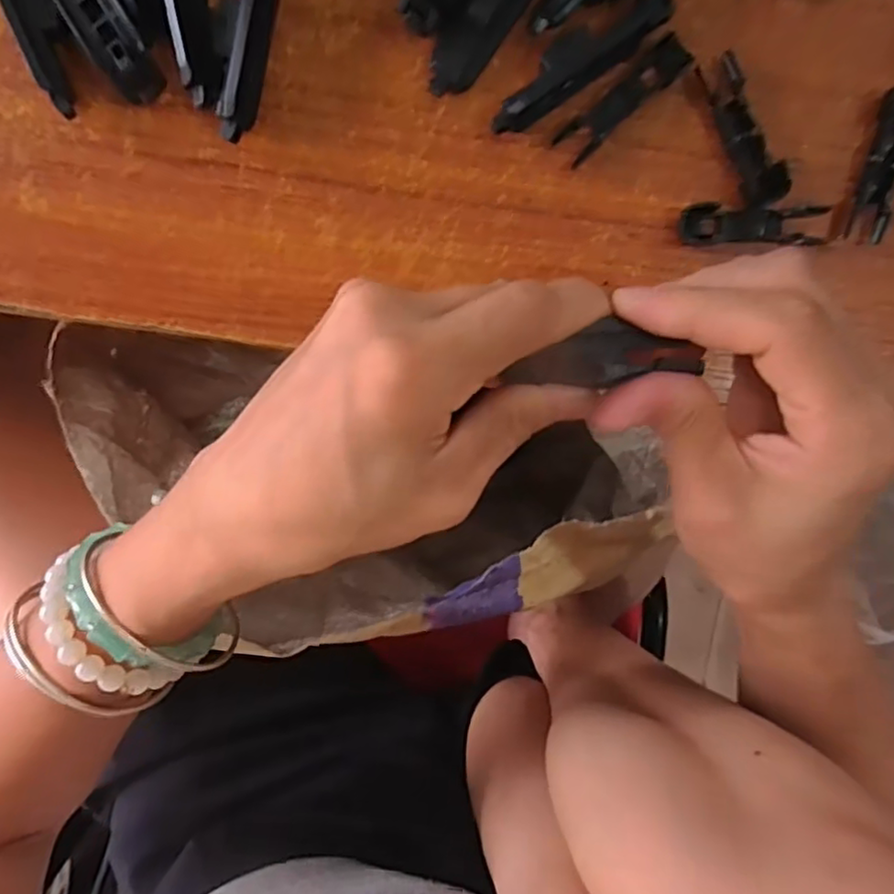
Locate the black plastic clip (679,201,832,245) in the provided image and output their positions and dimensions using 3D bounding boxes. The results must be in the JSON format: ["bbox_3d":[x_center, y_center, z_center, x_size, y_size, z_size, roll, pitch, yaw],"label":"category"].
[{"bbox_3d":[0.118,-0.085,0.241,0.054,0.007,0.015,1,98,-2],"label":"black plastic clip"}]

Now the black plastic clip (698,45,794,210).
[{"bbox_3d":[0.112,-0.118,0.236,0.015,0.008,0.056,-25,98,2],"label":"black plastic clip"}]

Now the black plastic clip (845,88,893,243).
[{"bbox_3d":[0.167,-0.107,0.239,0.015,0.008,0.054,11,98,-3],"label":"black plastic clip"}]

